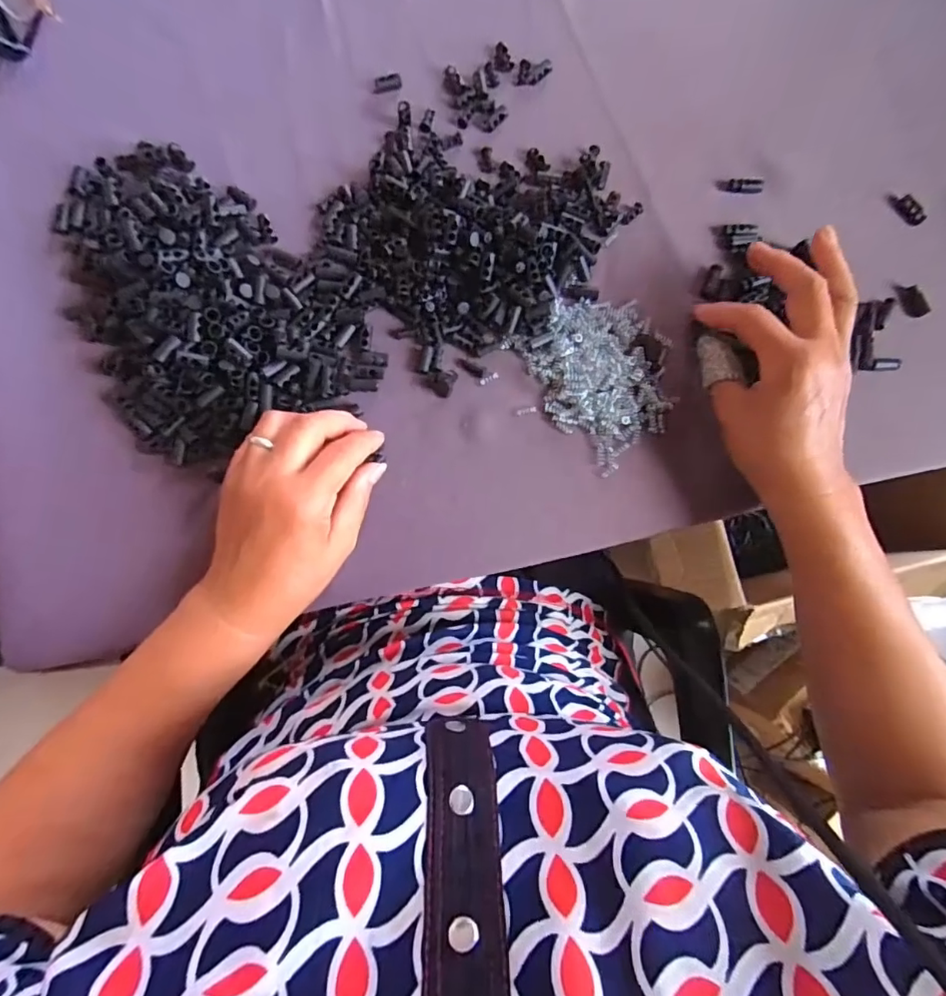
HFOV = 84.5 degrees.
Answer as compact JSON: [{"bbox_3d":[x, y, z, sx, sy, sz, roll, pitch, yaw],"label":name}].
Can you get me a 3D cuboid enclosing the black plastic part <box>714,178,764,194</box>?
[{"bbox_3d":[0.201,-0.234,0.390,0.035,0.005,0.011,-2,86,-4],"label":"black plastic part"}]

